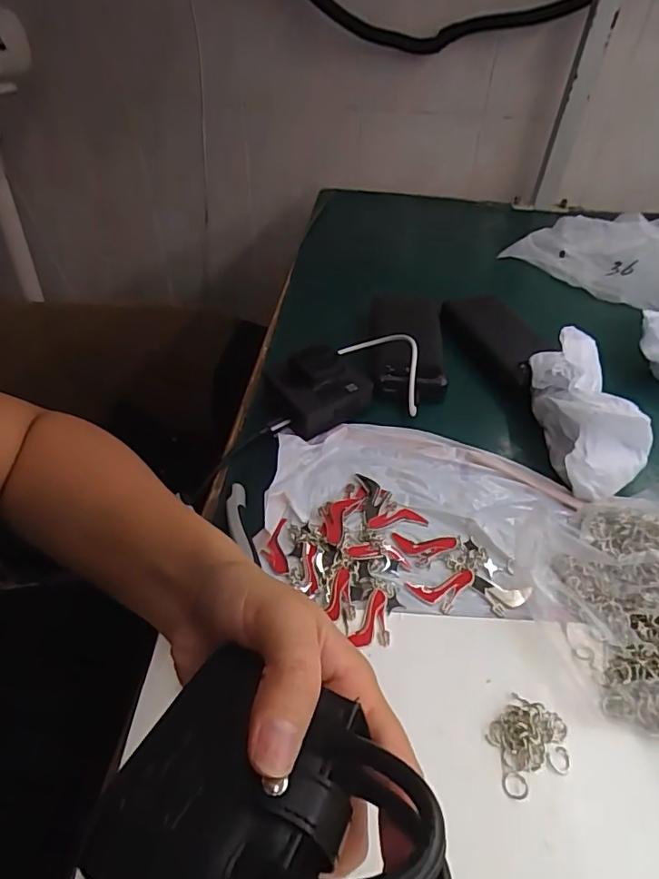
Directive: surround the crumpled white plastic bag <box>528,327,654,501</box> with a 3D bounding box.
[{"bbox_3d":[0.214,-0.026,0.427,0.067,0.077,0.148,-3,59,-4],"label":"crumpled white plastic bag"}]

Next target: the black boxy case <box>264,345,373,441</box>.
[{"bbox_3d":[-0.010,-0.049,0.460,0.079,0.043,0.068,-26,51,-24],"label":"black boxy case"}]

